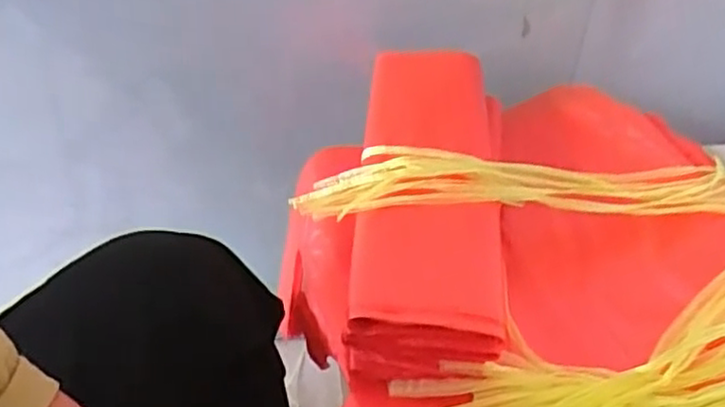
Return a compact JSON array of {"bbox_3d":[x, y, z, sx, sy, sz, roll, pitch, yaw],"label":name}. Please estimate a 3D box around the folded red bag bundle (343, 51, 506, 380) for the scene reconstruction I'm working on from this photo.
[{"bbox_3d":[0.057,-0.013,0.631,0.134,0.084,0.366,9,42,4],"label":"folded red bag bundle"}]

